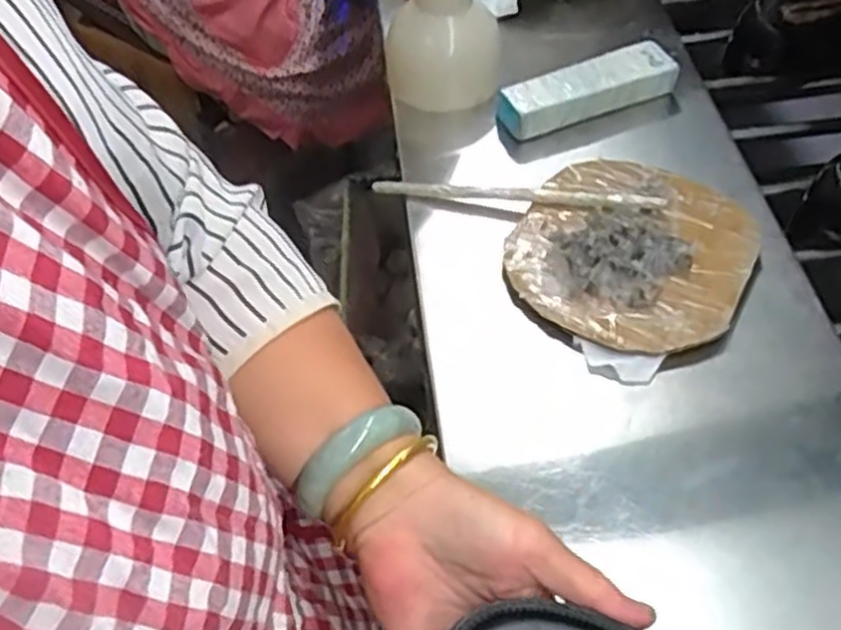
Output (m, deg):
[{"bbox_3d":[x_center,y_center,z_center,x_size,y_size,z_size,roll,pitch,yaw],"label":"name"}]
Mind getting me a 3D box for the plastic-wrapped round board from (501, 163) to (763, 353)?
[{"bbox_3d":[0.132,-0.042,0.492,0.140,0.032,0.145,-2,54,3],"label":"plastic-wrapped round board"}]

